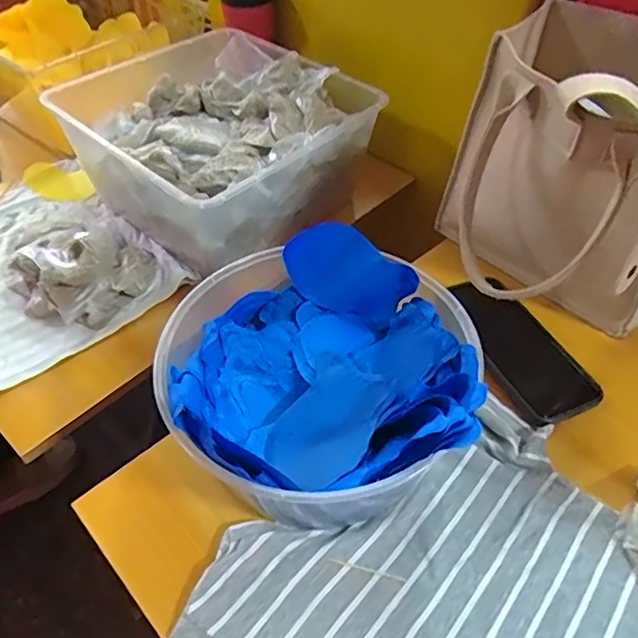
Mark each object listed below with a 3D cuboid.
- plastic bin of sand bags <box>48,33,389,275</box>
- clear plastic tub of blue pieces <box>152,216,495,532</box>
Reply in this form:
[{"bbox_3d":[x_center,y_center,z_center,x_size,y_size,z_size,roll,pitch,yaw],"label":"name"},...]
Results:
[{"bbox_3d":[-0.123,-0.216,0.704,0.307,0.126,0.291,35,57,27],"label":"plastic bin of sand bags"},{"bbox_3d":[0.002,0.048,0.434,0.215,0.116,0.213,0,49,0],"label":"clear plastic tub of blue pieces"}]

